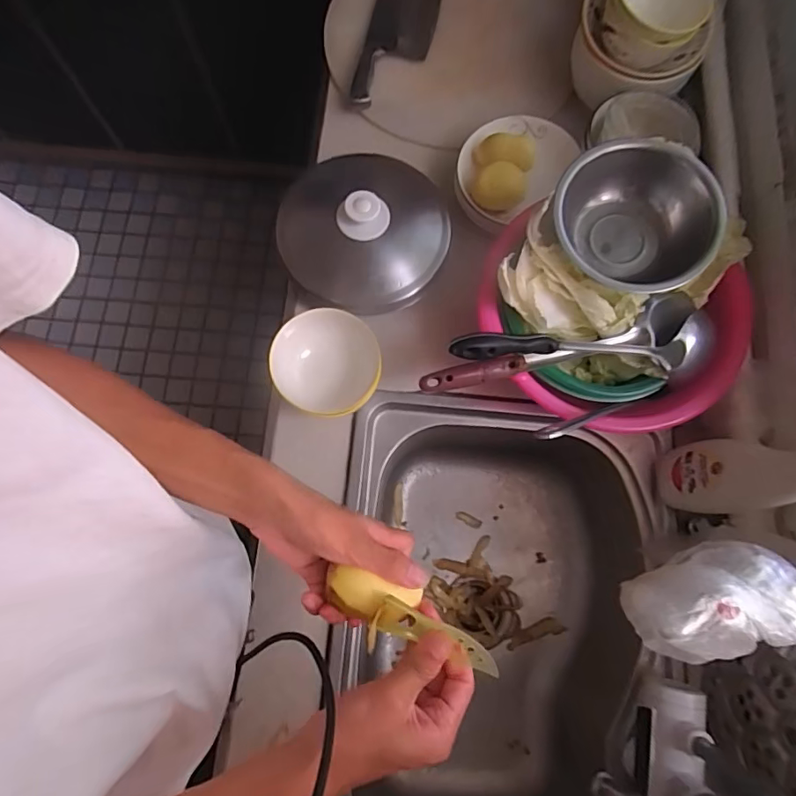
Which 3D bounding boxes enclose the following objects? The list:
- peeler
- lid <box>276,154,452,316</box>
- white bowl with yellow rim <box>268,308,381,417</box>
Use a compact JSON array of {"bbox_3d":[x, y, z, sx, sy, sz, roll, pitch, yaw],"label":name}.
[{"bbox_3d":[0.031,0.183,0.388,0.100,0.018,0.026,26,76,-3],"label":"peeler"},{"bbox_3d":[-0.041,-0.227,0.669,0.214,0.078,0.225,0,76,-2],"label":"lid"},{"bbox_3d":[-0.084,-0.041,0.620,0.127,0.073,0.110,28,76,5],"label":"white bowl with yellow rim"}]

